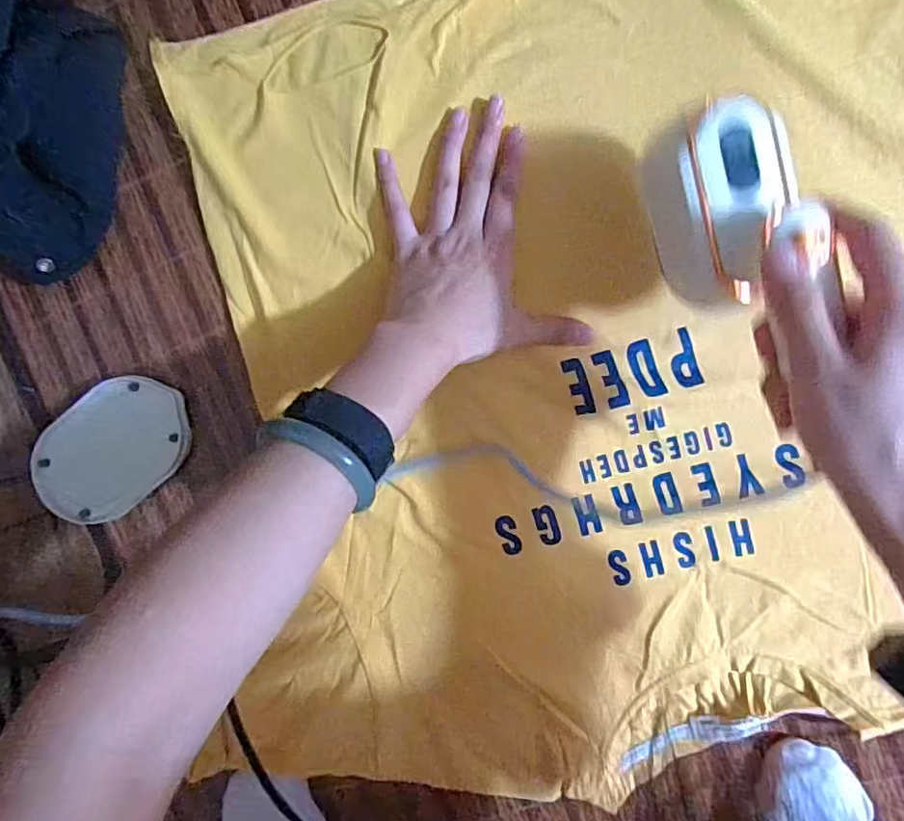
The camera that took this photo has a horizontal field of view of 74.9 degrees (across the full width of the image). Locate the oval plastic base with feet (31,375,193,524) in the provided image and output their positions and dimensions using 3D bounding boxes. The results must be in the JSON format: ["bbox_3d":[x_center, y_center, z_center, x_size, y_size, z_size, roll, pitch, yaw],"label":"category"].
[{"bbox_3d":[-0.260,0.031,0.453,0.129,0.014,0.086,-39,91,7],"label":"oval plastic base with feet"}]

